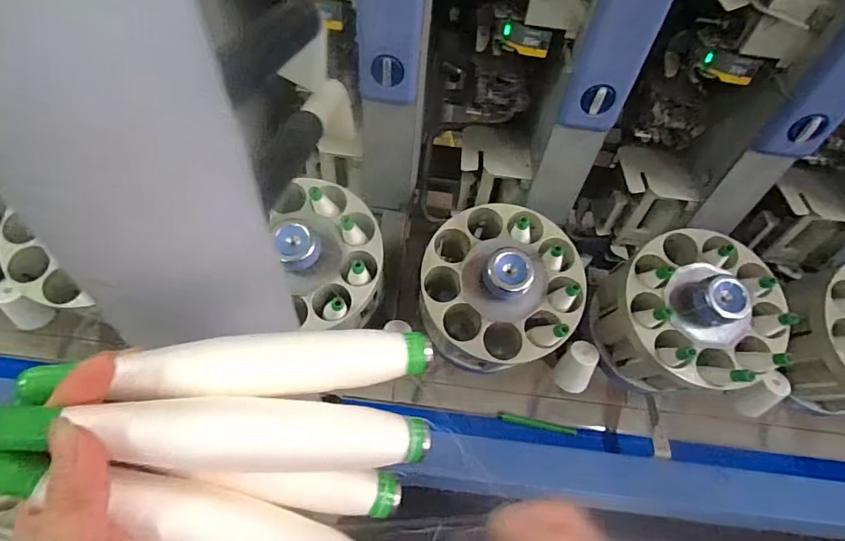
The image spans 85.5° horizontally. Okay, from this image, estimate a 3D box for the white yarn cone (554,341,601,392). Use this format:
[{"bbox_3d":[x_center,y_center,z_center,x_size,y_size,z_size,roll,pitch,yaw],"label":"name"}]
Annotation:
[{"bbox_3d":[0.270,0.168,0.792,0.052,0.079,0.059,28,52,20],"label":"white yarn cone"}]

